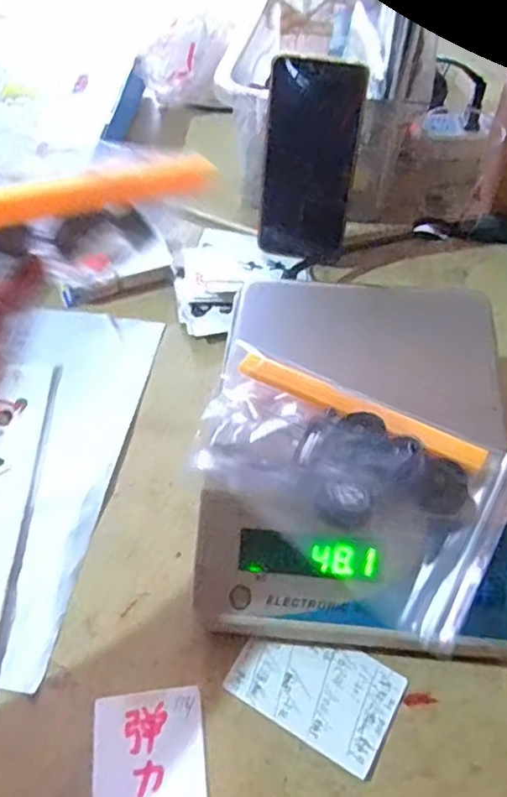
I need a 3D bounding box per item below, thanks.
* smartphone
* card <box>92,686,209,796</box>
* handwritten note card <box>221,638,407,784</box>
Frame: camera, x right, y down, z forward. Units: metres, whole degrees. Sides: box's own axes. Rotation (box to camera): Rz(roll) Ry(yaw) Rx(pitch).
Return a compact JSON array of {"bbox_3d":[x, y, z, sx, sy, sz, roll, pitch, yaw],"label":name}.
[{"bbox_3d":[0.047,-0.197,0.541,0.075,0.160,0.008,12,35,7],"label":"smartphone"},{"bbox_3d":[-0.054,0.202,0.336,0.059,0.004,0.089,-6,53,-3],"label":"card"},{"bbox_3d":[0.036,0.163,0.364,0.090,0.004,0.057,25,57,19],"label":"handwritten note card"}]

